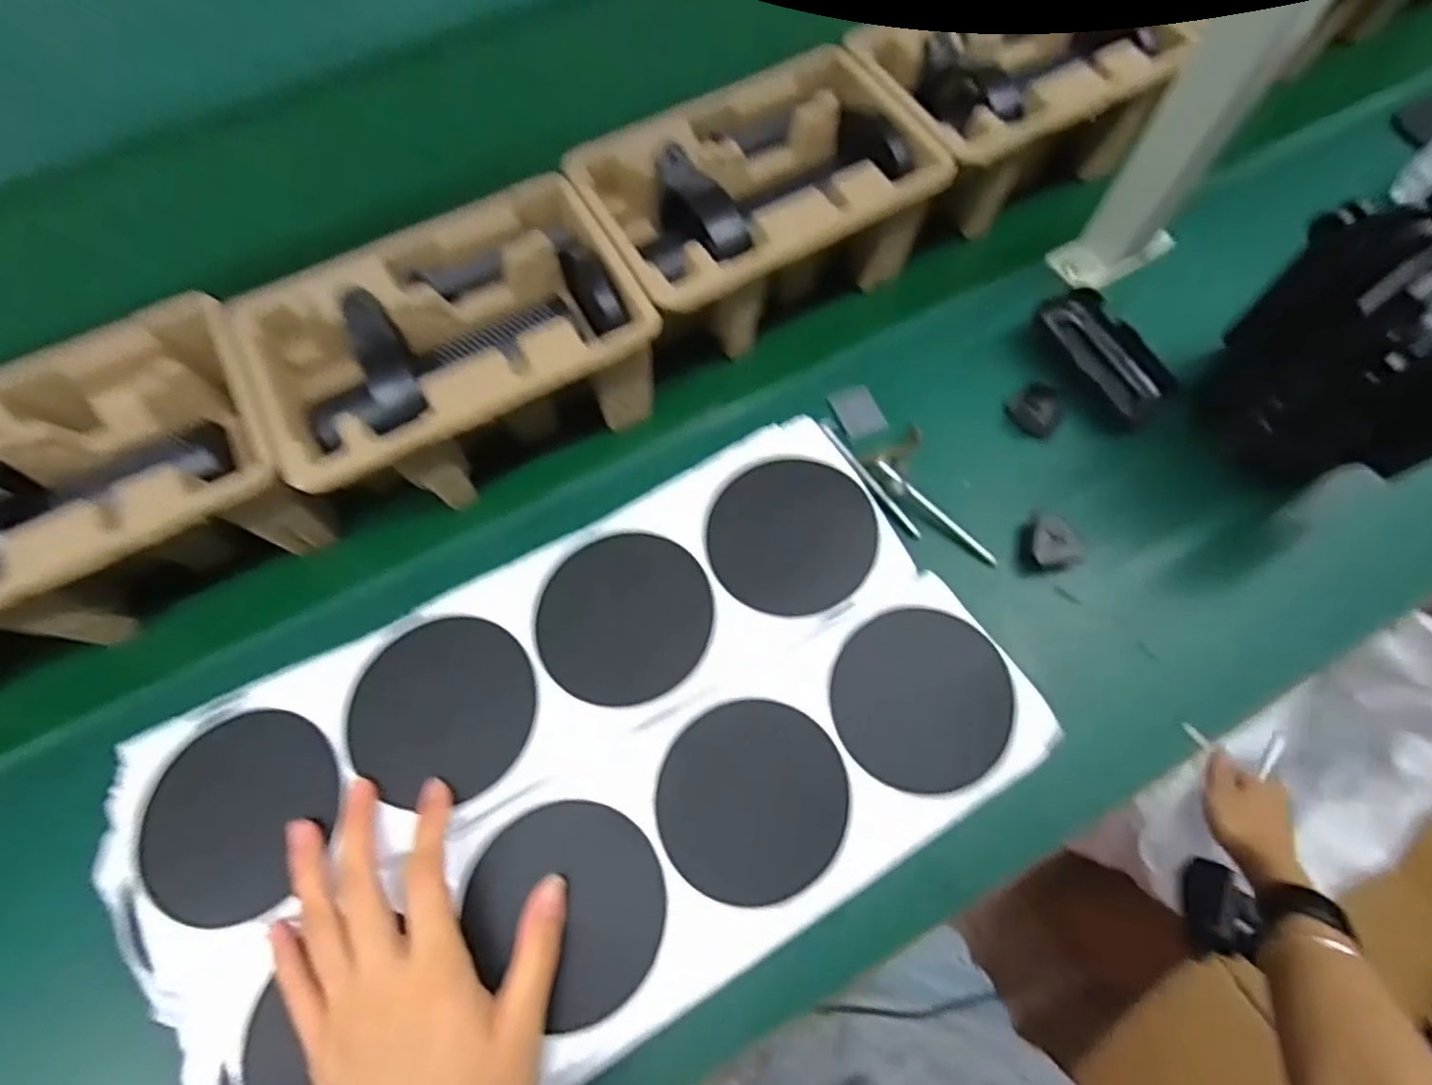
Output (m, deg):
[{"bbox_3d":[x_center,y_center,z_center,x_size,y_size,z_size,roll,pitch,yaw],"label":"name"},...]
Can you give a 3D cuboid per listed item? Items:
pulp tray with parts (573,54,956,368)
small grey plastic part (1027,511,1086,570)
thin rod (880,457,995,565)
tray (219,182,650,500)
[{"bbox_3d":[0.029,-0.230,0.515,0.219,0.110,0.155,-30,72,-10],"label":"pulp tray with parts"},{"bbox_3d":[0.222,-0.001,0.460,0.036,0.017,0.030,1,67,3],"label":"small grey plastic part"},{"bbox_3d":[0.148,-0.020,0.474,0.100,0.007,0.009,42,74,4],"label":"thin rod"},{"bbox_3d":[-0.162,-0.116,0.468,0.225,0.109,0.141,-28,72,-9],"label":"tray"}]

